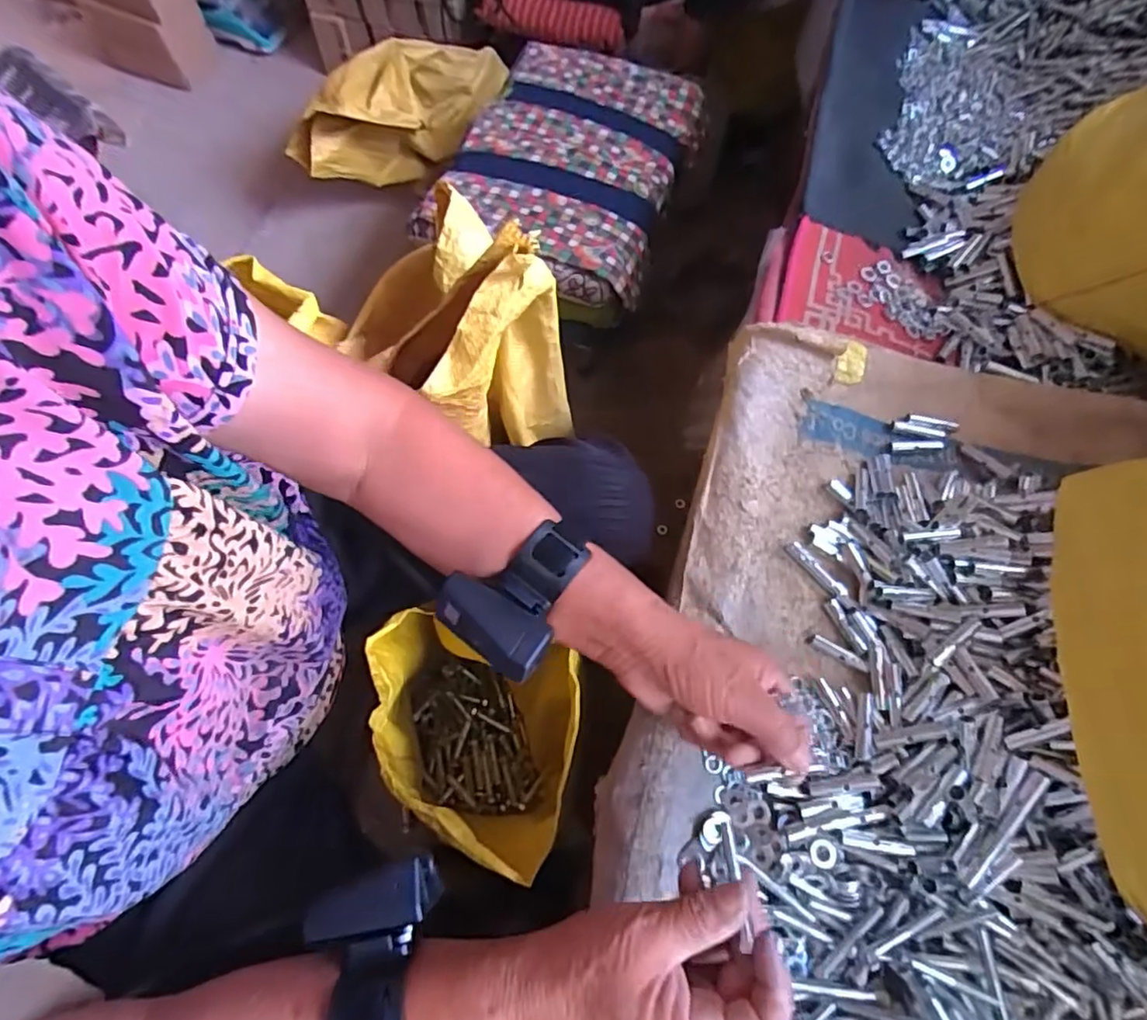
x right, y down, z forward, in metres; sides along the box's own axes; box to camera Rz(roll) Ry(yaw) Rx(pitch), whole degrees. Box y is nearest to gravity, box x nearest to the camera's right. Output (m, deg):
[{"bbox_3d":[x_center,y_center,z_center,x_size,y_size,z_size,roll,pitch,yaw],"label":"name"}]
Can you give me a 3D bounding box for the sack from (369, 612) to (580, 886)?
[{"bbox_3d":[-0.107,0.226,0.631,0.209,0.360,0.197,6,68,0],"label":"sack"}]

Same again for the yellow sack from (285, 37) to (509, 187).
[{"bbox_3d":[-0.296,-0.736,1.111,0.451,0.177,0.135,-41,75,-16],"label":"yellow sack"}]

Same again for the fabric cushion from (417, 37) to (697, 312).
[{"bbox_3d":[-0.006,-0.506,0.881,0.318,0.064,0.444,19,68,6],"label":"fabric cushion"}]

